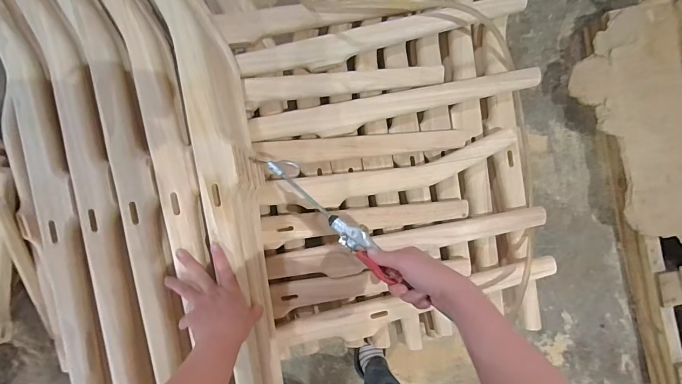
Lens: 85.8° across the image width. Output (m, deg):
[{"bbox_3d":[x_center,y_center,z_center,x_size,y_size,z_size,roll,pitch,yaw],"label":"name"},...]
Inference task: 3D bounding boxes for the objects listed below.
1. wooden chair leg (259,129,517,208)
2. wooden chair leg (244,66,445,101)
[{"bbox_3d":[0.102,-0.033,0.718,0.474,0.057,0.073,-12,92,1],"label":"wooden chair leg"},{"bbox_3d":[0.007,-0.211,0.716,0.375,0.033,0.043,-5,93,1],"label":"wooden chair leg"}]

